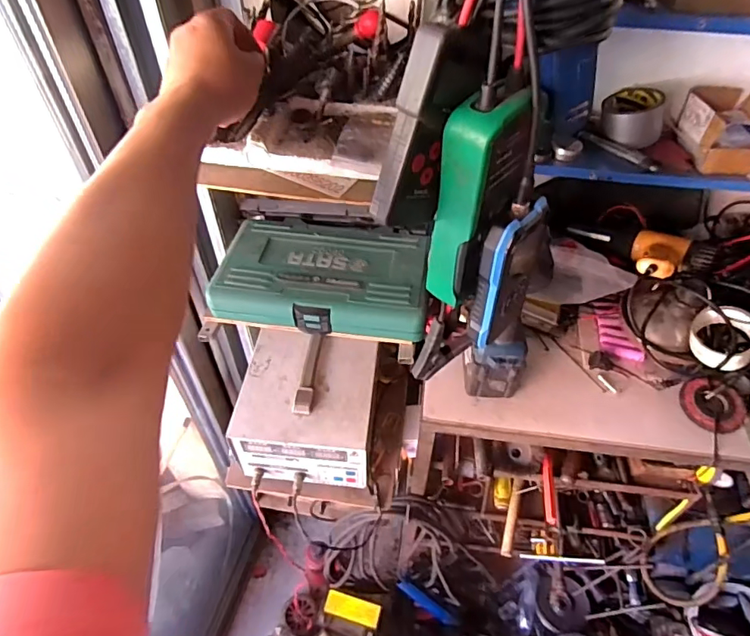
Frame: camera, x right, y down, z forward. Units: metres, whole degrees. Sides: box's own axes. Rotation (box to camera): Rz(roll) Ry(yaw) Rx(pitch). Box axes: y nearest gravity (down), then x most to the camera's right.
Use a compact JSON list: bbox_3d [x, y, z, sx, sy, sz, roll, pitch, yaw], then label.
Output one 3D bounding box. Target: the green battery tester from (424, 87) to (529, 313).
[{"bbox_3d":[0.083,-0.092,0.412,0.046,0.175,0.060,32,54,26],"label":"green battery tester"}]

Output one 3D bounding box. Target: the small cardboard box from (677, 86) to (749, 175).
[{"bbox_3d":[0.558,-0.298,0.779,0.121,0.072,0.141,5,47,3],"label":"small cardboard box"}]

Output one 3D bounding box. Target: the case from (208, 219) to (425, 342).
[{"bbox_3d":[-0.069,-0.061,0.680,0.279,0.049,0.183,5,47,4],"label":"case"}]

